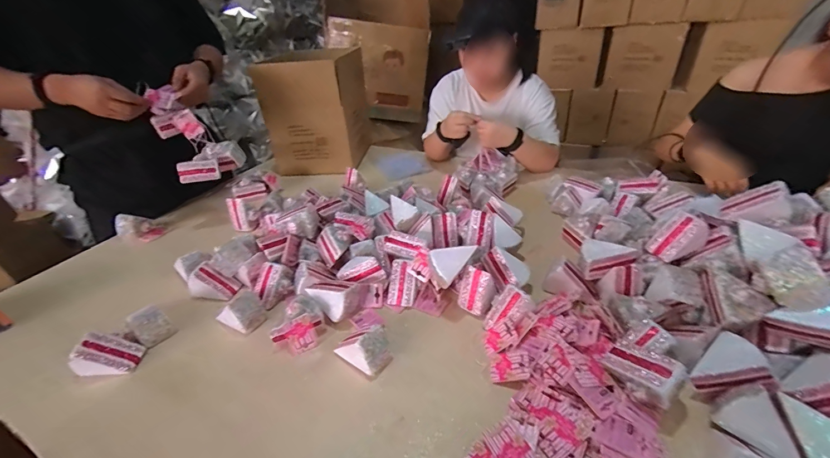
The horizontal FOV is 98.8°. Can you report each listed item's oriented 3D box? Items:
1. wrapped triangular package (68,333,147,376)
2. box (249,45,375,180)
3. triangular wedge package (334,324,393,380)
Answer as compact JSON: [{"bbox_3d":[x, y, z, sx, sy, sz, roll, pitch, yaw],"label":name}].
[{"bbox_3d":[-0.505,0.204,0.585,0.077,0.062,0.051,-9,33,-7],"label":"wrapped triangular package"},{"bbox_3d":[-0.321,-0.401,1.205,0.273,0.348,0.309,0,33,6],"label":"box"},{"bbox_3d":[-0.092,0.188,0.576,0.095,0.065,0.059,16,38,27],"label":"triangular wedge package"}]

